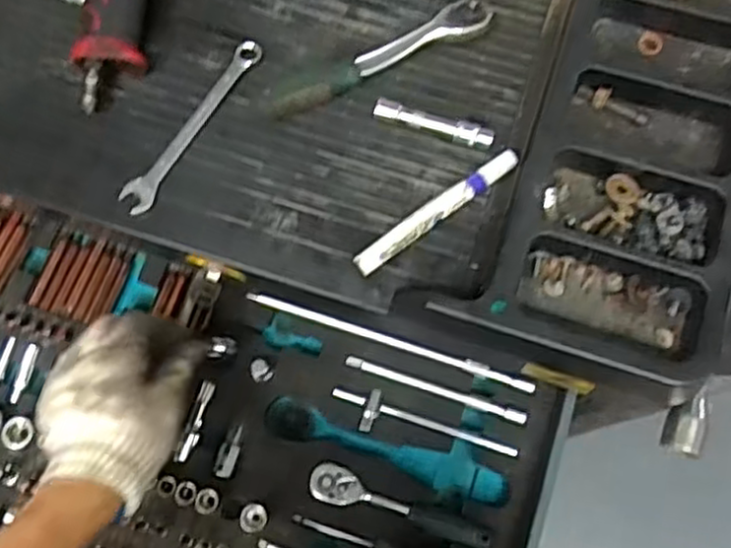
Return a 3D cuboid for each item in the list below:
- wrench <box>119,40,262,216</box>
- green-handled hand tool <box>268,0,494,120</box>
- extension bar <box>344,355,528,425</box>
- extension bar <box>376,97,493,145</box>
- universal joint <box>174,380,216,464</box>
[{"bbox_3d":[-0.136,-0.117,0.572,0.023,0.008,0.163,32,78,10],"label":"wrench"},{"bbox_3d":[0.010,-0.168,0.571,0.185,0.024,0.024,-25,76,-5],"label":"green-handled hand tool"},{"bbox_3d":[0.057,0.095,0.602,0.152,0.008,0.009,18,76,7],"label":"extension bar"},{"bbox_3d":[0.052,-0.115,0.557,0.092,0.012,0.015,19,76,7],"label":"extension bar"},{"bbox_3d":[-0.139,0.122,0.603,0.011,0.009,0.068,18,76,7],"label":"universal joint"}]

